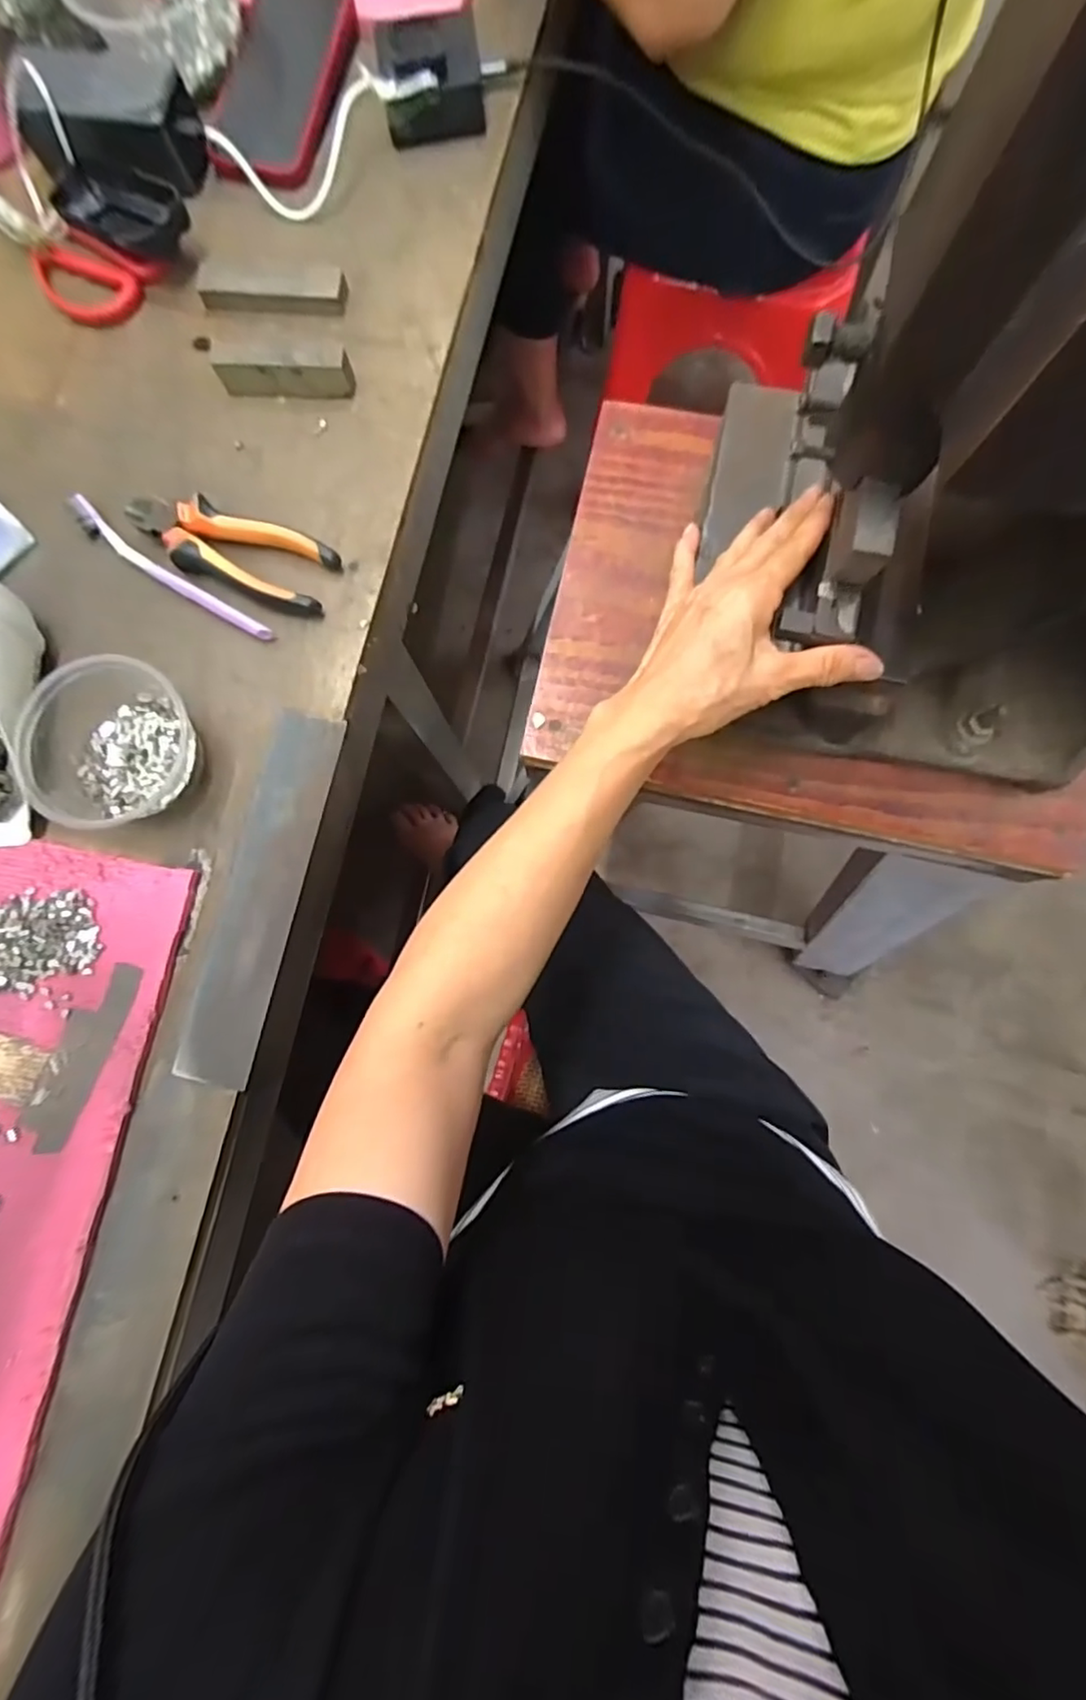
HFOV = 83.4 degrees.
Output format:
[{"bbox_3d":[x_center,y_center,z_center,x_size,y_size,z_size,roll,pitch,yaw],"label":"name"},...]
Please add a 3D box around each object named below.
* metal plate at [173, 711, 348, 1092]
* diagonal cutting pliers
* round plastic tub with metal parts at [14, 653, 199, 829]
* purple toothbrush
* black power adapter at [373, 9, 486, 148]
[{"bbox_3d":[-0.189,0.028,0.405,0.055,0.007,0.246,13,83,10],"label":"metal plate"},{"bbox_3d":[-0.220,-0.212,0.429,0.147,0.021,0.053,19,83,6],"label":"diagonal cutting pliers"},{"bbox_3d":[-0.282,-0.070,0.396,0.102,0.053,0.113,-20,81,0],"label":"round plastic tub with metal parts"},{"bbox_3d":[-0.265,-0.196,0.433,0.174,0.011,0.018,35,85,7],"label":"purple toothbrush"},{"bbox_3d":[-0.086,-0.584,0.462,0.081,0.045,0.059,-12,81,1],"label":"black power adapter"}]

